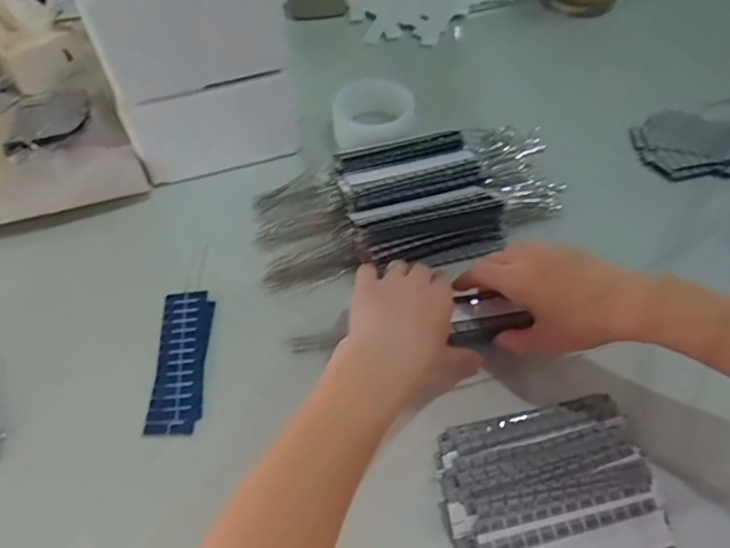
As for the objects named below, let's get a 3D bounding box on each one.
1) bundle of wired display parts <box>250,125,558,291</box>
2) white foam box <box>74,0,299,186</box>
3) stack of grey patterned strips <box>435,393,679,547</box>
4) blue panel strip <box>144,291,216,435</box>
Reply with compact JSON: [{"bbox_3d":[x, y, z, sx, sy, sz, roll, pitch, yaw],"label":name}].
[{"bbox_3d":[0.039,-0.076,0.572,0.287,0.056,0.152,-11,53,-5],"label":"bundle of wired display parts"},{"bbox_3d":[-0.173,-0.234,0.605,0.168,0.209,0.157,-14,54,-8],"label":"white foam box"},{"bbox_3d":[0.129,0.153,0.413,0.145,0.019,0.119,-12,53,-6],"label":"stack of grey patterned strips"},{"bbox_3d":[-0.152,0.069,0.492,0.043,0.008,0.133,-6,53,-1],"label":"blue panel strip"}]

